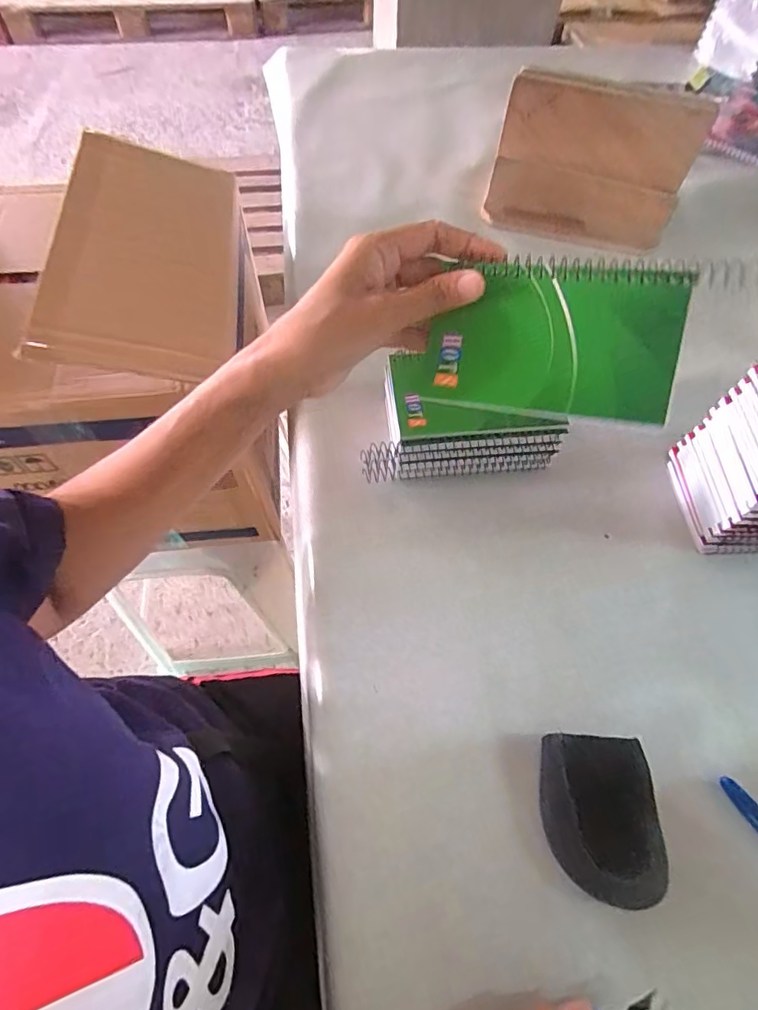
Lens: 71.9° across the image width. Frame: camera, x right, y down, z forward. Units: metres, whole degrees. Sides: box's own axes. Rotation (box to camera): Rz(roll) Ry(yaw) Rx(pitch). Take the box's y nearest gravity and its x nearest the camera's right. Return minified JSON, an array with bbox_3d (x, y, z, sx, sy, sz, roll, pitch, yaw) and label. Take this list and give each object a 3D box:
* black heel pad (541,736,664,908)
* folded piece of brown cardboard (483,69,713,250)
[{"bbox_3d":[0.128,0.183,0.308,0.059,0.025,0.083,4,63,2],"label":"black heel pad"},{"bbox_3d":[0.218,-0.350,0.545,0.189,0.139,0.014,17,50,10],"label":"folded piece of brown cardboard"}]

